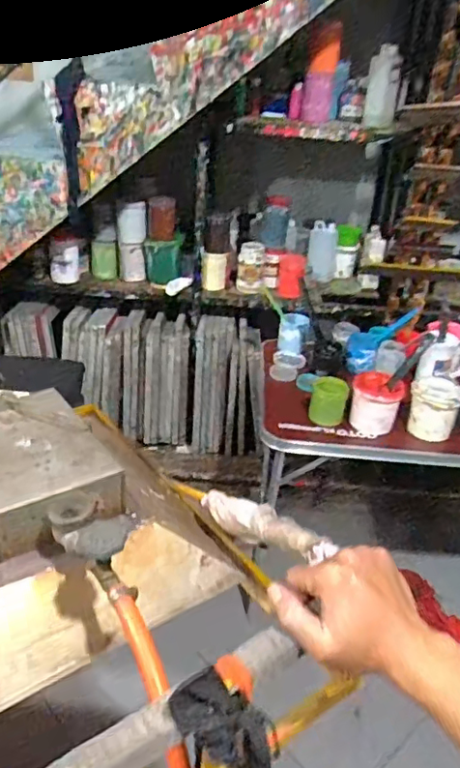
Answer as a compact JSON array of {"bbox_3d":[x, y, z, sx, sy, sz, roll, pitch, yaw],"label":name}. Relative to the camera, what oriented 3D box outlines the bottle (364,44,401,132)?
[{"bbox_3d":[0.449,-0.862,1.710,0.093,0.214,0.108,9,30,6],"label":"bottle"}]

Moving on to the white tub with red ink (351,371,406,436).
[{"bbox_3d":[0.368,0.053,1.504,0.127,0.112,0.139,4,30,-2],"label":"white tub with red ink"}]

